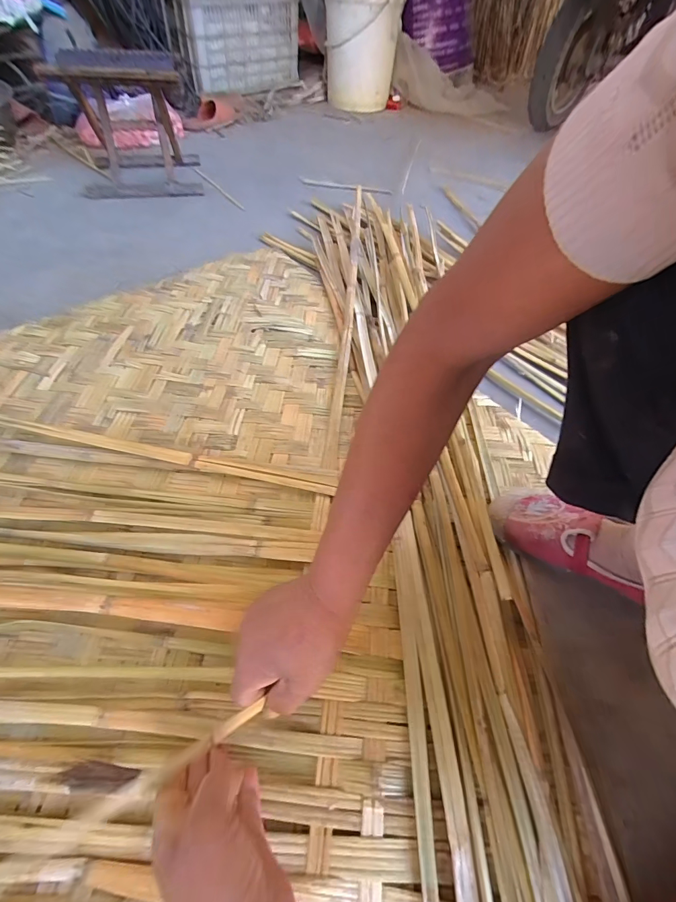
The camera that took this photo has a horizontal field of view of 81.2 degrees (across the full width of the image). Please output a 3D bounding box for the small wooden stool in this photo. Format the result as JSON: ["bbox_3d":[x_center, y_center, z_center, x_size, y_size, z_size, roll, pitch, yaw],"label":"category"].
[{"bbox_3d":[-0.546,-0.860,1.043,0.307,0.256,0.271,-9,54,-13],"label":"small wooden stool"}]

